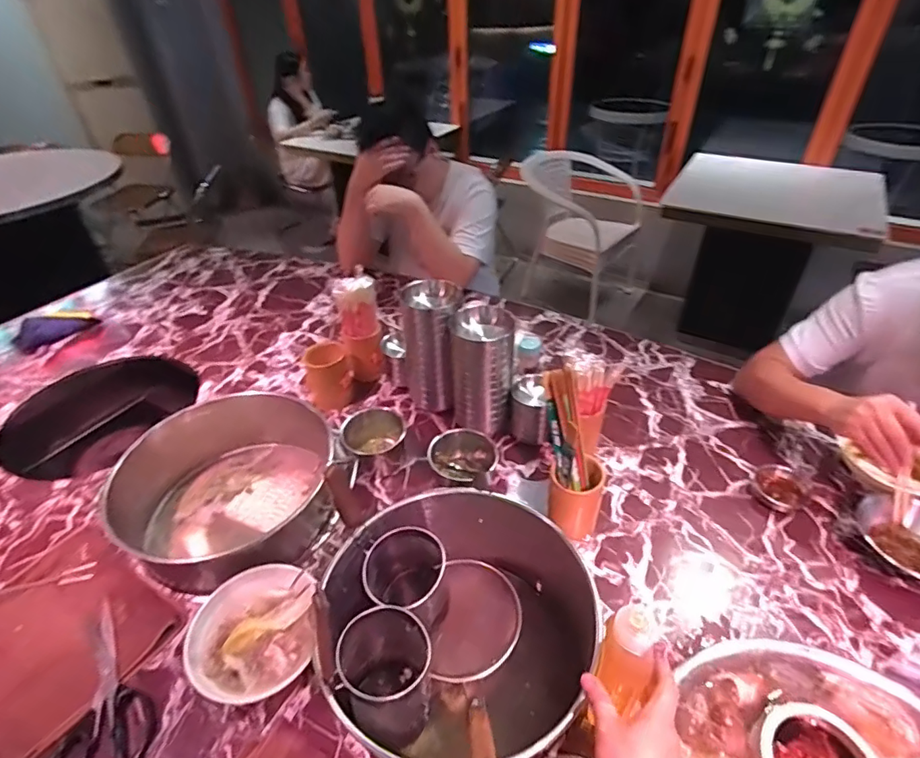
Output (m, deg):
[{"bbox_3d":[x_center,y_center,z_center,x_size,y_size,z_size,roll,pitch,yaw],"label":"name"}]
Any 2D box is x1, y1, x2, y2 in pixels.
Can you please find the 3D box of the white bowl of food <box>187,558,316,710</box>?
[{"bbox_3d":[-0.274,0.340,0.692,0.156,0.071,0.171,-3,38,-3],"label":"white bowl of food"}]

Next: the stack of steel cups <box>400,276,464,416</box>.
[{"bbox_3d":[-0.059,-0.058,1.021,0.110,0.269,0.095,3,38,4],"label":"stack of steel cups"}]

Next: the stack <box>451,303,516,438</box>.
[{"bbox_3d":[0.041,-0.009,0.968,0.110,0.255,0.082,1,38,2],"label":"stack"}]

